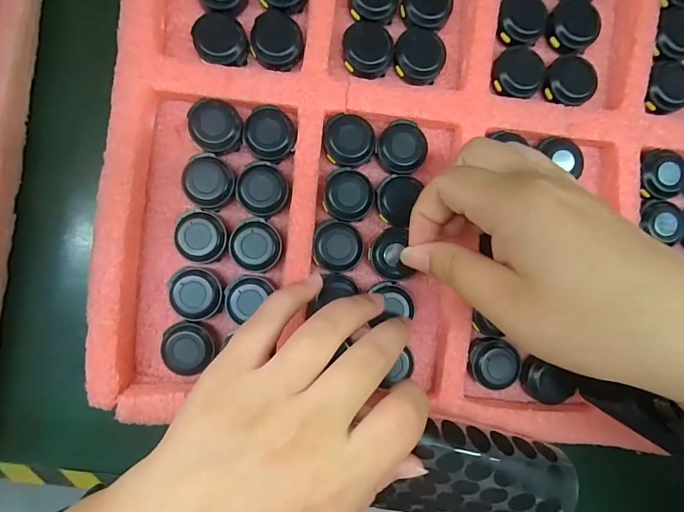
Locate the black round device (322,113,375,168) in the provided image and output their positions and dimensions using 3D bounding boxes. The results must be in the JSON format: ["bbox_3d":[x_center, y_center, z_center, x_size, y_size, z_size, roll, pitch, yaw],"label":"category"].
[{"bbox_3d":[0.004,-0.068,0.223,0.029,0.011,0.030,0,89,-3],"label":"black round device"}]

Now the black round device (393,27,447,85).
[{"bbox_3d":[0.047,-0.120,0.225,0.030,0.007,0.030,0,89,-3],"label":"black round device"}]

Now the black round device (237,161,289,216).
[{"bbox_3d":[-0.046,-0.038,0.220,0.029,0.010,0.030,0,89,-3],"label":"black round device"}]

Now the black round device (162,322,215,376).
[{"bbox_3d":[-0.088,0.052,0.217,0.028,0.013,0.025,42,87,-2],"label":"black round device"}]

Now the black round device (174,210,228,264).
[{"bbox_3d":[-0.080,-0.011,0.218,0.027,0.012,0.029,0,89,-3],"label":"black round device"}]

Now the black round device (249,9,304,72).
[{"bbox_3d":[-0.037,-0.126,0.220,0.029,0.007,0.032,6,89,-3],"label":"black round device"}]

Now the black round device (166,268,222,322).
[{"bbox_3d":[-0.083,0.022,0.218,0.028,0.012,0.028,0,89,-3],"label":"black round device"}]

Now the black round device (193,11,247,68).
[{"bbox_3d":[-0.070,-0.125,0.218,0.028,0.009,0.032,-17,90,-3],"label":"black round device"}]

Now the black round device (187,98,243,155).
[{"bbox_3d":[-0.073,-0.075,0.219,0.028,0.012,0.030,0,89,-3],"label":"black round device"}]

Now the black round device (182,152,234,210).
[{"bbox_3d":[-0.076,-0.043,0.218,0.027,0.013,0.029,0,89,-3],"label":"black round device"}]

